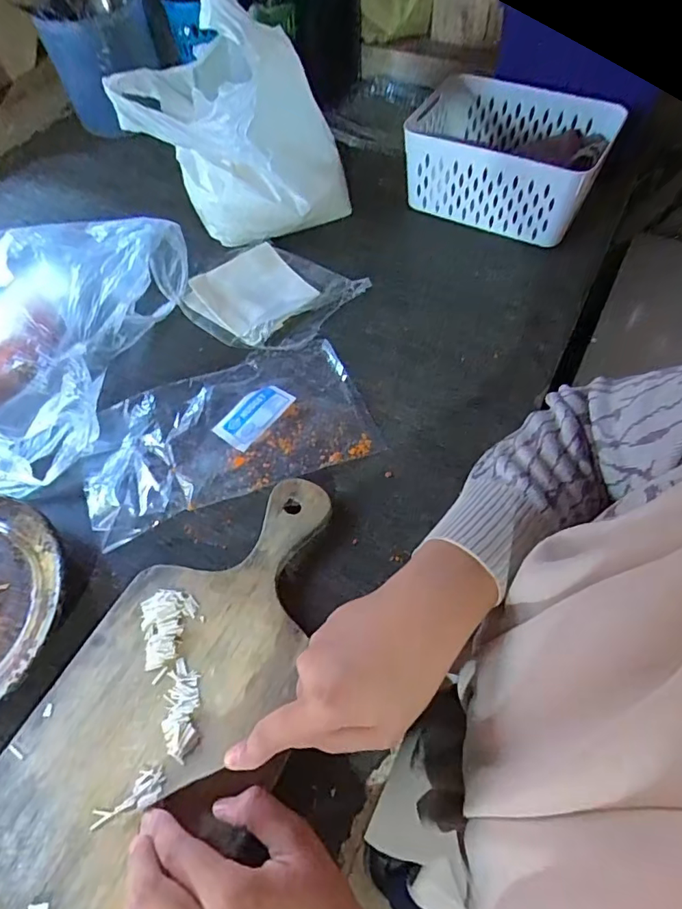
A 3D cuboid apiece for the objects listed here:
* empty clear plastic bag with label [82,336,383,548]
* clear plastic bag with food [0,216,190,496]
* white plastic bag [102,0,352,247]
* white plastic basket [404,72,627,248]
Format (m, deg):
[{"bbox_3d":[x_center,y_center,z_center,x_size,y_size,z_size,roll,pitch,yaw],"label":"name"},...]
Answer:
[{"bbox_3d":[-0.102,-0.021,0.454,0.241,0.016,0.133,-20,59,-9],"label":"empty clear plastic bag with label"},{"bbox_3d":[-0.320,-0.125,0.475,0.255,0.093,0.274,13,60,11],"label":"clear plastic bag with food"},{"bbox_3d":[-0.123,-0.357,0.552,0.210,0.198,0.124,15,60,12],"label":"white plastic bag"},{"bbox_3d":[0.193,-0.350,0.615,0.210,0.101,0.174,22,62,16],"label":"white plastic basket"}]

